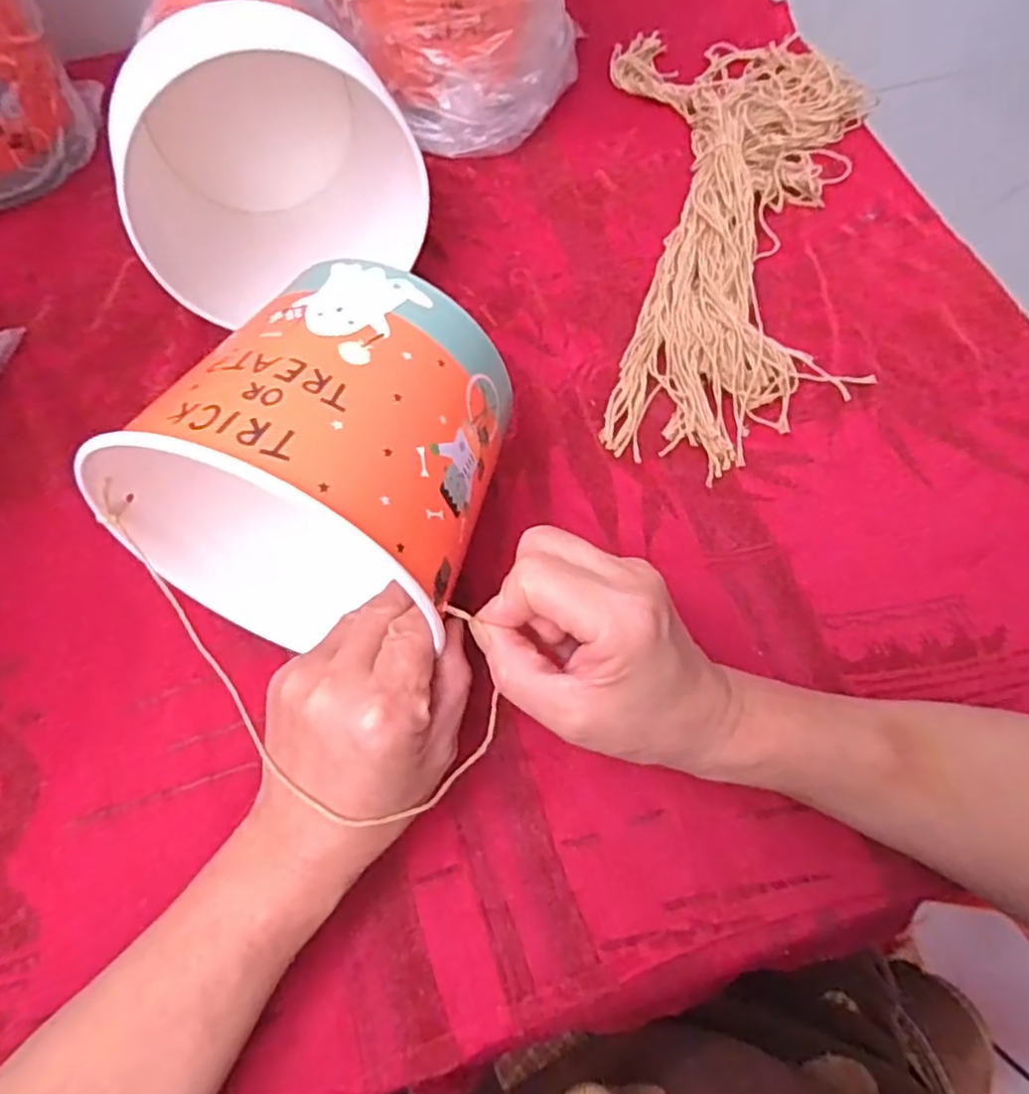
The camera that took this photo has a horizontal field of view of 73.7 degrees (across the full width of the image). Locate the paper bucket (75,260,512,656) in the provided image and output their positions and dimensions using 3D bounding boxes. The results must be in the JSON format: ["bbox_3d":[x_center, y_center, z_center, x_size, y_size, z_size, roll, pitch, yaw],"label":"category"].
[{"bbox_3d":[-0.087,-0.029,0.332,0.130,0.158,0.130,15,58,-25],"label":"paper bucket"}]

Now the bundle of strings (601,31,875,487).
[{"bbox_3d":[0.159,-0.236,0.482,0.173,0.024,0.407,4,65,3],"label":"bundle of strings"}]

